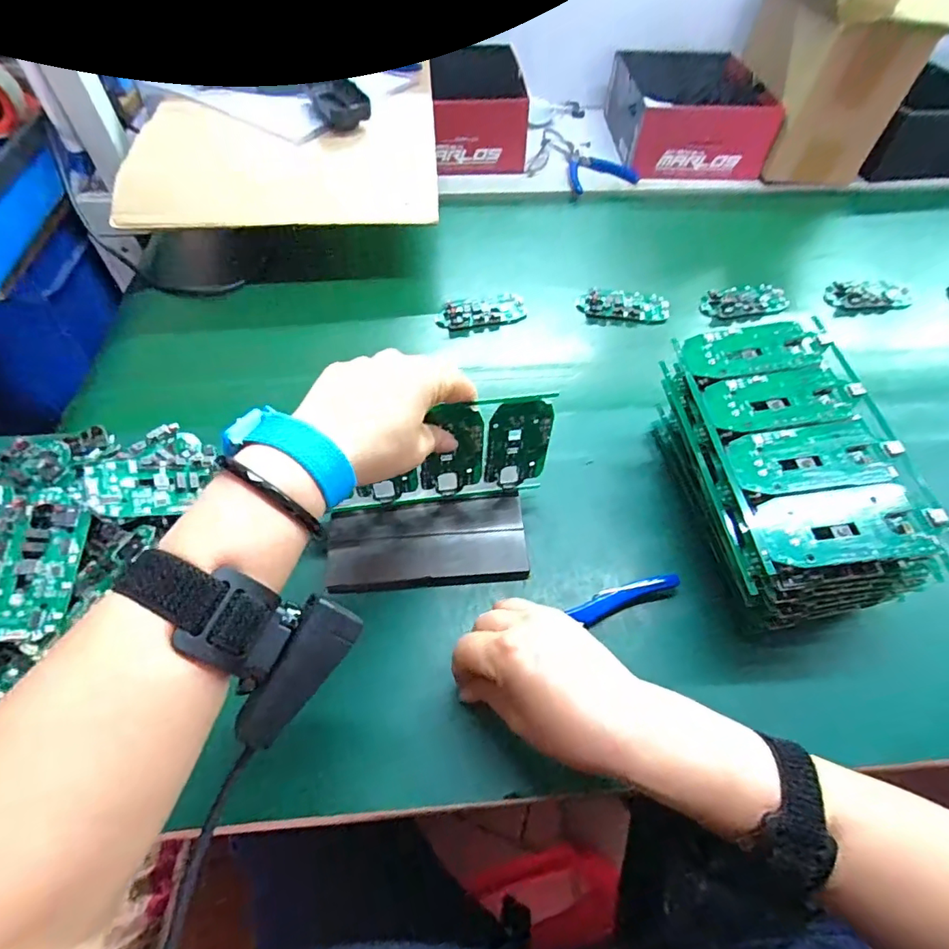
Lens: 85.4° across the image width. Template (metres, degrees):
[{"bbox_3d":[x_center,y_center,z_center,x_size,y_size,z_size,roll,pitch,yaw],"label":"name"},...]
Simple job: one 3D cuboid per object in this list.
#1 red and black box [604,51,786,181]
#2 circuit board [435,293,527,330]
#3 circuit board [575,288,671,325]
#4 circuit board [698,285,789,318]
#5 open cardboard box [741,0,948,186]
[{"bbox_3d":[0.313,-0.524,0.759,0.194,0.099,0.182,3,57,-1],"label":"red and black box"},{"bbox_3d":[0.007,-0.180,0.571,0.099,0.010,0.041,-14,58,-11],"label":"circuit board"},{"bbox_3d":[0.169,-0.191,0.585,0.101,0.014,0.047,11,57,5],"label":"circuit board"},{"bbox_3d":[0.314,-0.200,0.597,0.097,0.016,0.047,-8,57,-8],"label":"circuit board"},{"bbox_3d":[0.474,-0.563,0.706,0.180,0.211,0.259,2,57,-1],"label":"open cardboard box"}]

